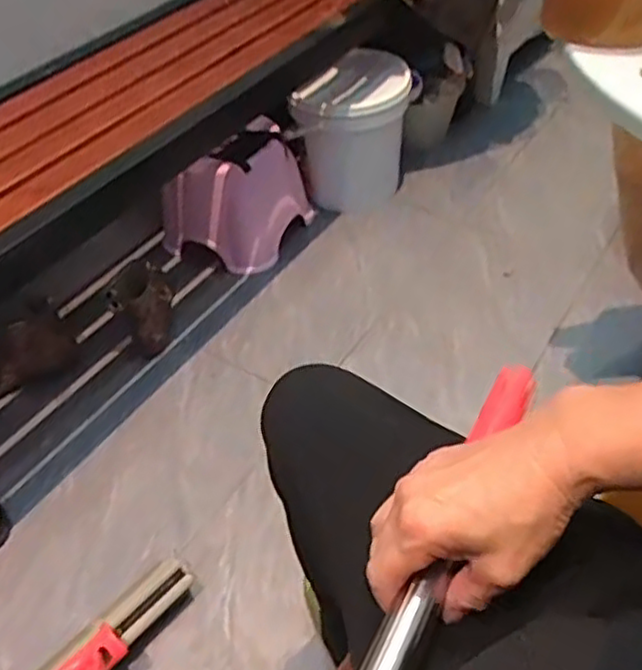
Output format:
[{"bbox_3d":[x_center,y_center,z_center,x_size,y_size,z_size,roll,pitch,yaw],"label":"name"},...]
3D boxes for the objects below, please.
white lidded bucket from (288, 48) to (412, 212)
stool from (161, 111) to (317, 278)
[{"bbox_3d":[0.083,-0.495,1.690,0.256,0.289,0.262,5,46,10],"label":"white lidded bucket"},{"bbox_3d":[-0.189,-0.326,1.564,0.244,0.222,0.280,18,49,21],"label":"stool"}]

